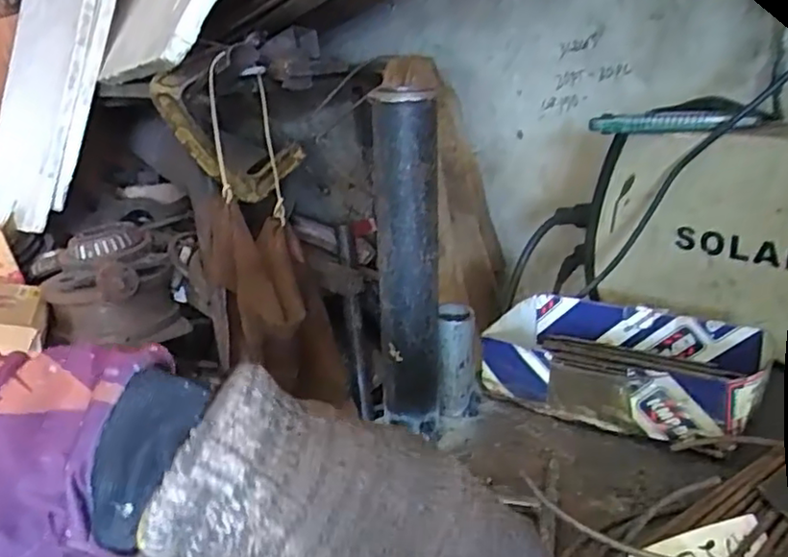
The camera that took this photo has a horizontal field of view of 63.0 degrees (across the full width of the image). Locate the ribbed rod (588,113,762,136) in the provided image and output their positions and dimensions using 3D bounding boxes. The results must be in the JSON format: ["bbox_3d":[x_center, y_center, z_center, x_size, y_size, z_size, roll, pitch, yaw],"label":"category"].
[{"bbox_3d":[0.288,-0.161,0.669,0.159,0.021,0.020,5,22,25],"label":"ribbed rod"}]

